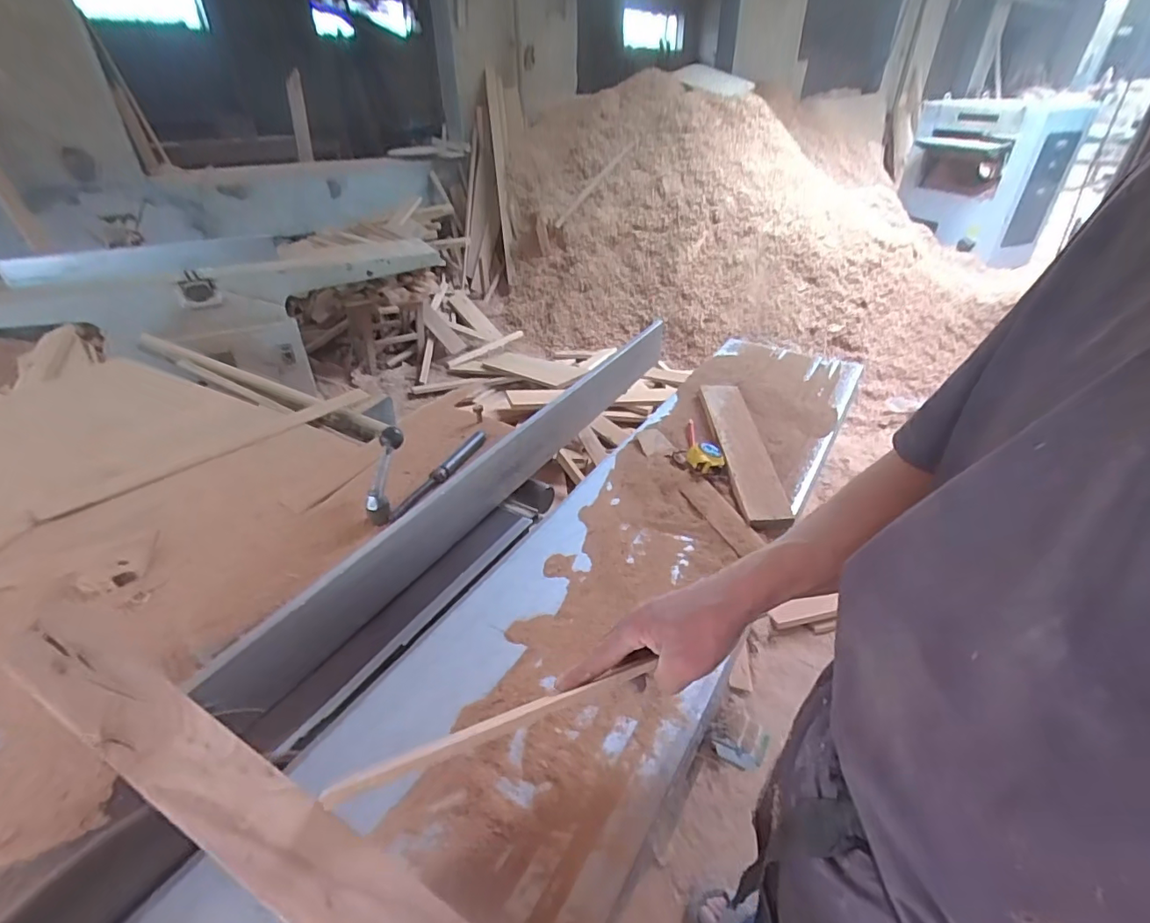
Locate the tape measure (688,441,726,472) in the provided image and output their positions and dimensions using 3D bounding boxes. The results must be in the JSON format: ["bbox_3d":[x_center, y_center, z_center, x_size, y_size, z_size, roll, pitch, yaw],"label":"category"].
[{"bbox_3d":[0.213,-0.003,0.877,0.055,0.029,0.061,-1,35,-2],"label":"tape measure"}]

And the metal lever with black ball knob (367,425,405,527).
[{"bbox_3d":[-0.249,0.013,0.708,0.027,0.023,0.142,-1,59,-1],"label":"metal lever with black ball knob"}]

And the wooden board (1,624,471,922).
[{"bbox_3d":[-0.172,0.260,0.352,0.556,0.015,0.058,26,41,15],"label":"wooden board"}]

